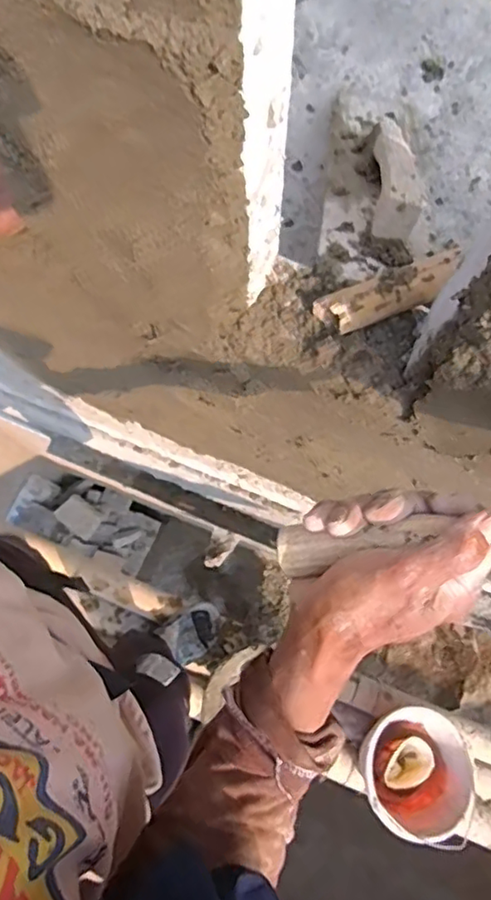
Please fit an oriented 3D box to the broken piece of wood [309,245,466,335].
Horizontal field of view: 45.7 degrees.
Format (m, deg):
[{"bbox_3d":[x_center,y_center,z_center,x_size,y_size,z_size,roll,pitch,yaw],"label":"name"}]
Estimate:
[{"bbox_3d":[0.131,-0.139,0.521,0.131,0.035,0.035,-18,77,-4],"label":"broken piece of wood"}]

